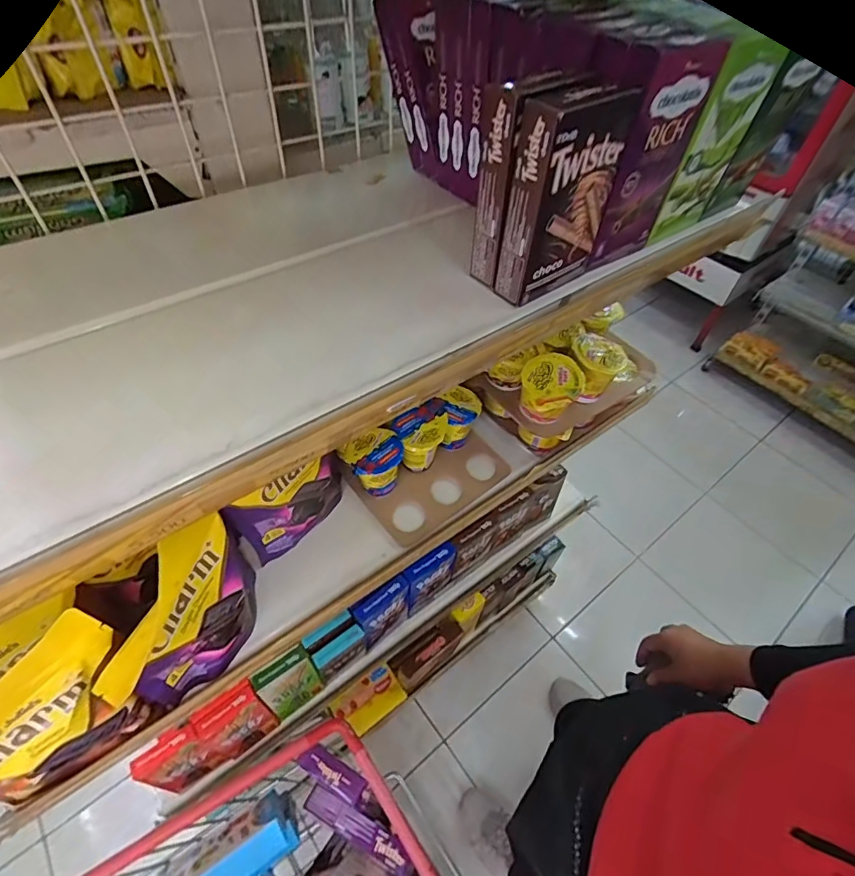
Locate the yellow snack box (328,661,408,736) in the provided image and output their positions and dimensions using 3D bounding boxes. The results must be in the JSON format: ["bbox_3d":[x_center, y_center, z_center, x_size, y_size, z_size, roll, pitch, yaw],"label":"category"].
[{"bbox_3d":[-0.128,0.563,1.027,0.142,0.045,0.092,-30,83,-18],"label":"yellow snack box"}]

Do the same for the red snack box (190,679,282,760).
[{"bbox_3d":[-0.258,0.387,0.645,0.080,0.144,0.038,-28,58,-23],"label":"red snack box"}]

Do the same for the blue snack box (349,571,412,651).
[{"bbox_3d":[-0.065,0.272,0.736,0.091,0.162,0.027,-30,59,-24],"label":"blue snack box"}]

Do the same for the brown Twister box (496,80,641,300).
[{"bbox_3d":[0.102,-0.181,0.357,0.088,0.133,0.031,-32,59,-25],"label":"brown Twister box"}]

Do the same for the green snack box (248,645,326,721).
[{"bbox_3d":[-0.196,0.351,0.679,0.079,0.158,0.031,-31,59,-25],"label":"green snack box"}]

